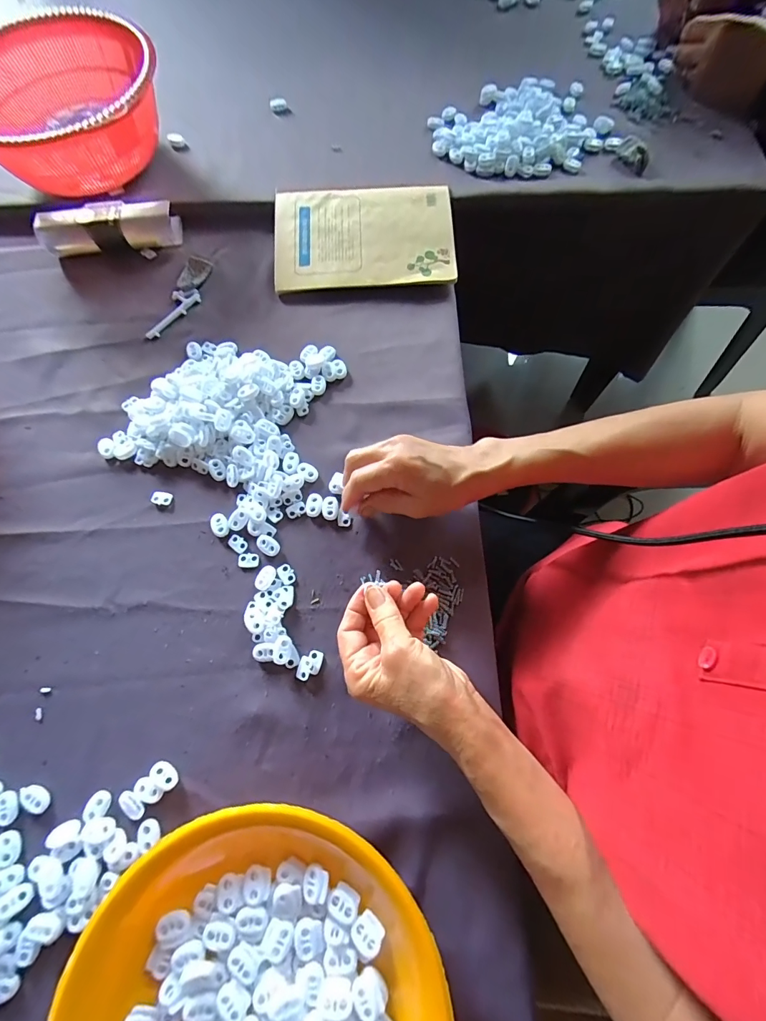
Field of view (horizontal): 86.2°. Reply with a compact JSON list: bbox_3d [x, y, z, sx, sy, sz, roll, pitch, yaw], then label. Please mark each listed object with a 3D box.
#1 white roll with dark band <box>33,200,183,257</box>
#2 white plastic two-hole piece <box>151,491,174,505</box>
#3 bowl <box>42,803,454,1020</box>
[{"bbox_3d":[-0.325,-0.333,0.482,0.163,0.036,0.046,-5,72,0],"label":"white roll with dark band"},{"bbox_3d":[-0.213,-0.012,0.393,0.021,0.004,0.013,11,73,5],"label":"white plastic two-hole piece"},{"bbox_3d":[-0.081,0.326,0.260,0.232,0.039,0.236,-1,72,2],"label":"bowl"}]

